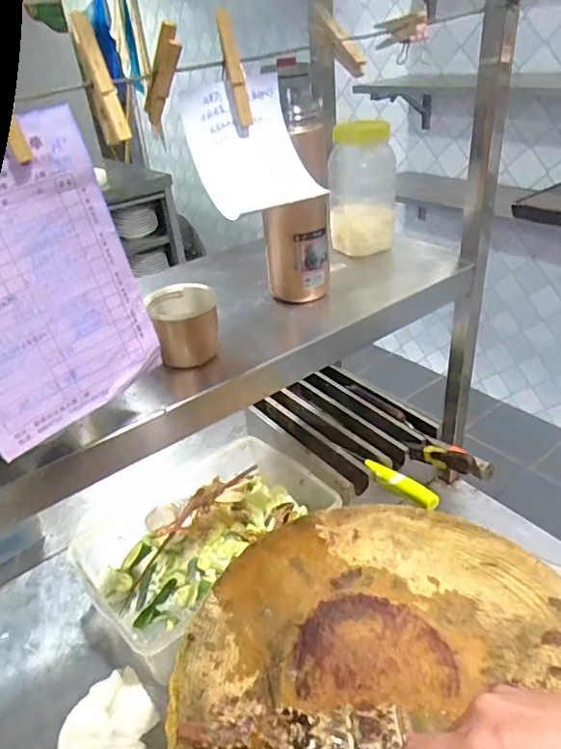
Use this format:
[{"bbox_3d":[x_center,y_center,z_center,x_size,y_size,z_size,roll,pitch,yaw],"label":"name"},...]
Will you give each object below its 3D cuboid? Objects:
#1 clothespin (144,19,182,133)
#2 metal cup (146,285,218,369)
[{"bbox_3d":[-0.076,-0.189,0.344,0.009,0.074,0.013,-31,79,-33],"label":"clothespin"},{"bbox_3d":[-0.091,-0.046,0.519,0.065,0.061,0.063,-11,33,-8],"label":"metal cup"}]

